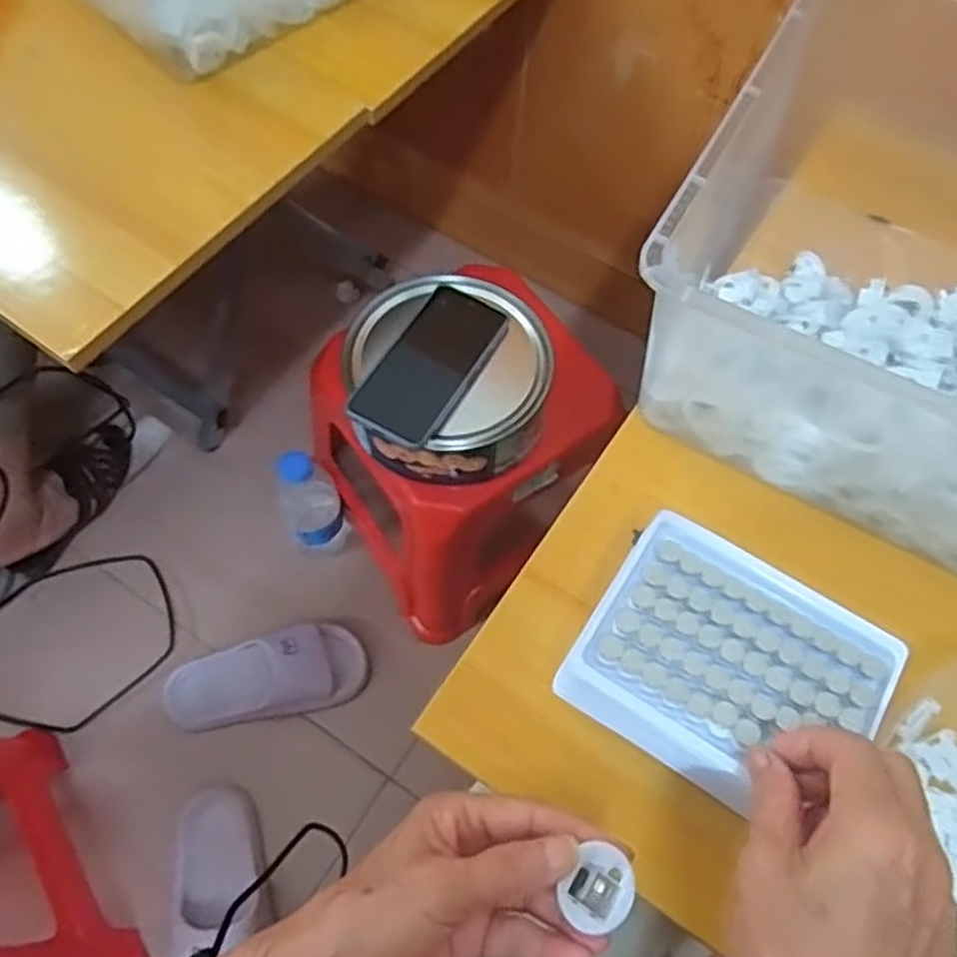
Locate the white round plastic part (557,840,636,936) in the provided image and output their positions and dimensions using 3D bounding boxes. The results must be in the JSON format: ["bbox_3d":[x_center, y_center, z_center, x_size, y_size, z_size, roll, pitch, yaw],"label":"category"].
[{"bbox_3d":[0.047,0.166,0.310,0.030,0.012,0.030,4,73,-14],"label":"white round plastic part"}]

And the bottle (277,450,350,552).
[{"bbox_3d":[-0.196,0.027,0.895,0.067,0.205,0.075,-24,68,-13],"label":"bottle"}]

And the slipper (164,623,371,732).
[{"bbox_3d":[-0.243,0.236,0.896,0.220,0.071,0.092,-15,66,-9],"label":"slipper"}]

